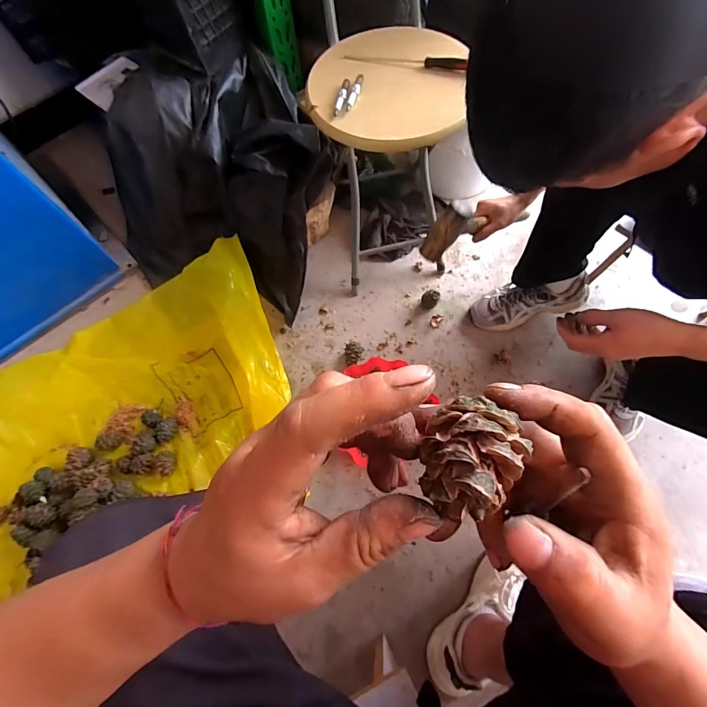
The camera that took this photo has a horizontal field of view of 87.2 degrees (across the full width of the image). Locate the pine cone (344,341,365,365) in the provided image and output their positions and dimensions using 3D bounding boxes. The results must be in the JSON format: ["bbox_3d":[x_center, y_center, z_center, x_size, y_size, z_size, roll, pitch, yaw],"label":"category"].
[{"bbox_3d":[0.001,0.004,0.866,0.041,0.031,0.057,5,69,4],"label":"pine cone"}]

